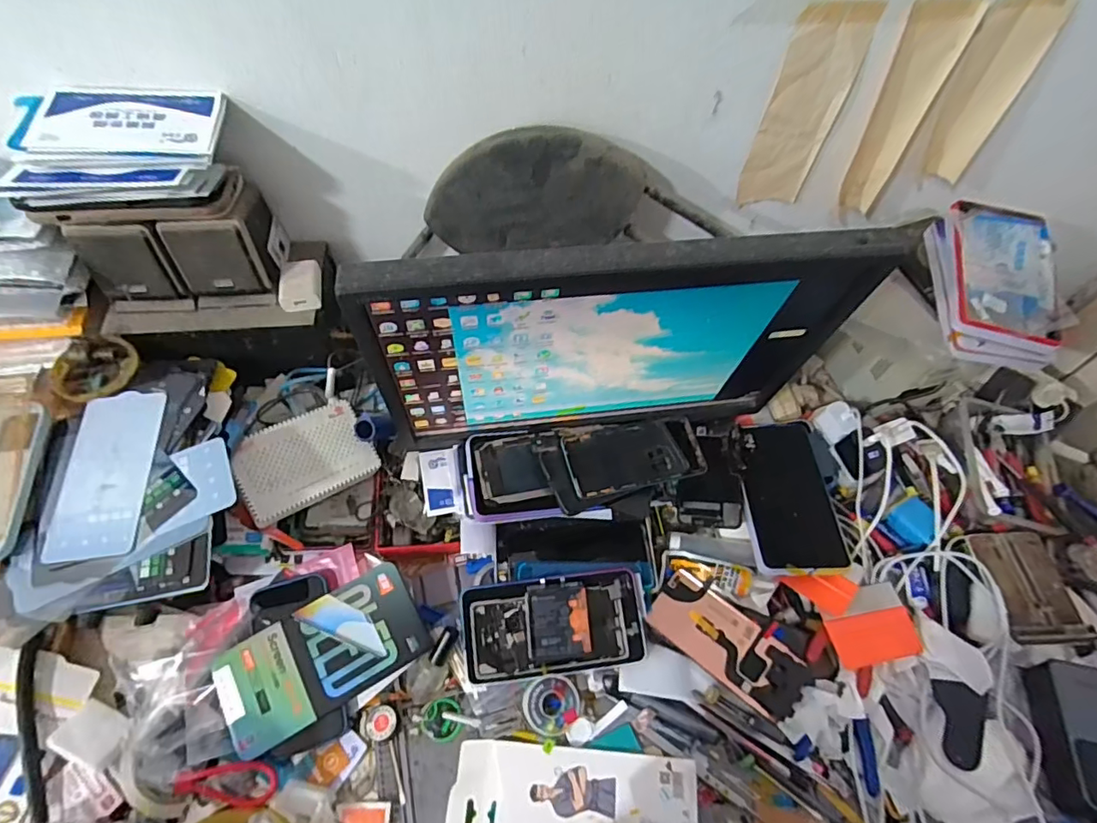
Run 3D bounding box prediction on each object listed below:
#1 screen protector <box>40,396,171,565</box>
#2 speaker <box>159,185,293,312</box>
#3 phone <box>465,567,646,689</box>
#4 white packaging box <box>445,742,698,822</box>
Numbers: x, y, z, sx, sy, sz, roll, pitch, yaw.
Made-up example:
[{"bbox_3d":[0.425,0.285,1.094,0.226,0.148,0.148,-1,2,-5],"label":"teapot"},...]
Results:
[{"bbox_3d":[-0.410,0.054,0.511,0.079,0.009,0.162,-8,65,-2],"label":"screen protector"},{"bbox_3d":[-0.341,-0.179,0.578,0.088,0.102,0.098,-8,61,-7],"label":"speaker"},{"bbox_3d":[0.006,0.223,0.573,0.185,0.012,0.094,-6,75,-5],"label":"phone"},{"bbox_3d":[0.026,0.383,0.515,0.228,0.014,0.114,4,60,0],"label":"white packaging box"}]

